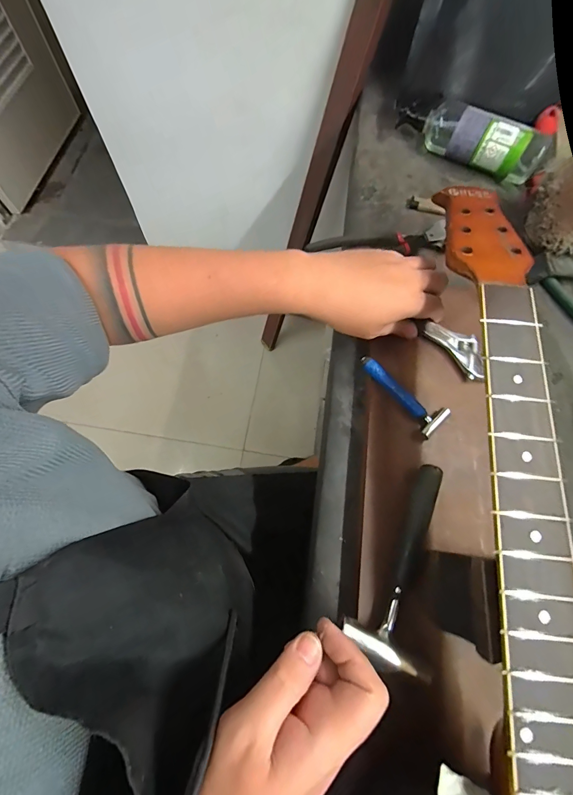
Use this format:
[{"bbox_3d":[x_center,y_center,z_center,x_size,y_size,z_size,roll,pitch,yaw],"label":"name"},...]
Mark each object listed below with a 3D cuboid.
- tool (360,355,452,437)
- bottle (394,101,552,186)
[{"bbox_3d":[0.130,-0.010,0.382,0.038,0.012,0.108,-35,74,-14],"label":"tool"},{"bbox_3d":[0.276,-0.401,0.530,0.227,0.064,0.058,32,71,10],"label":"bottle"}]

